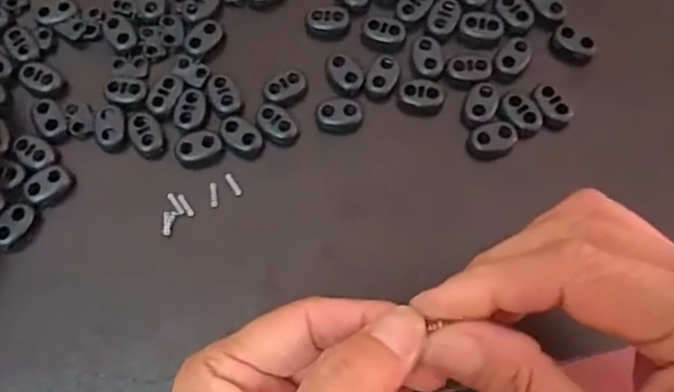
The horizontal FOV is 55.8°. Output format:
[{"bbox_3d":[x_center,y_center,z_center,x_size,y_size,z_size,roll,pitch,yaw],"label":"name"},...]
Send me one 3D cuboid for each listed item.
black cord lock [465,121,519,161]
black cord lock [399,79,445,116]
[{"bbox_3d":[0.071,-0.025,0.290,0.021,0.013,0.013,-16,72,-4],"label":"black cord lock"},{"bbox_3d":[0.040,-0.046,0.298,0.021,0.010,0.014,15,73,7],"label":"black cord lock"}]

